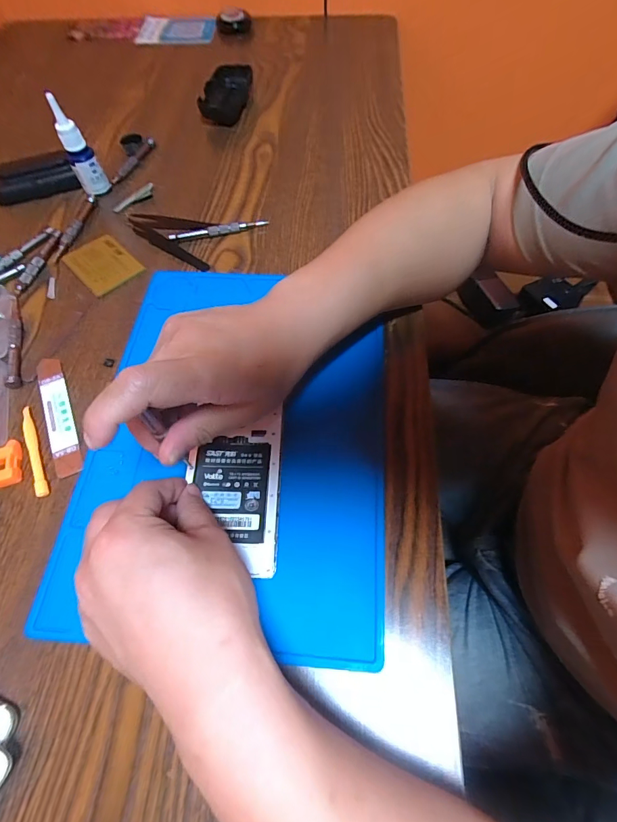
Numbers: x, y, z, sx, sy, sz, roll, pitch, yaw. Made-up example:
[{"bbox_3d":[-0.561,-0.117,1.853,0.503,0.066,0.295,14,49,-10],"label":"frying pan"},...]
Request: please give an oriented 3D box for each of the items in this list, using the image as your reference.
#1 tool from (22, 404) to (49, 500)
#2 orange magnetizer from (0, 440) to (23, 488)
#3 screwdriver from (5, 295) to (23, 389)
[{"bbox_3d":[-0.218,0.031,0.306,0.009,0.006,0.083,-26,65,-11],"label":"tool"},{"bbox_3d":[-0.236,0.041,0.297,0.026,0.011,0.035,-12,63,-4],"label":"orange magnetizer"},{"bbox_3d":[-0.271,-0.069,0.354,0.012,0.010,0.111,-19,64,-8],"label":"screwdriver"}]

